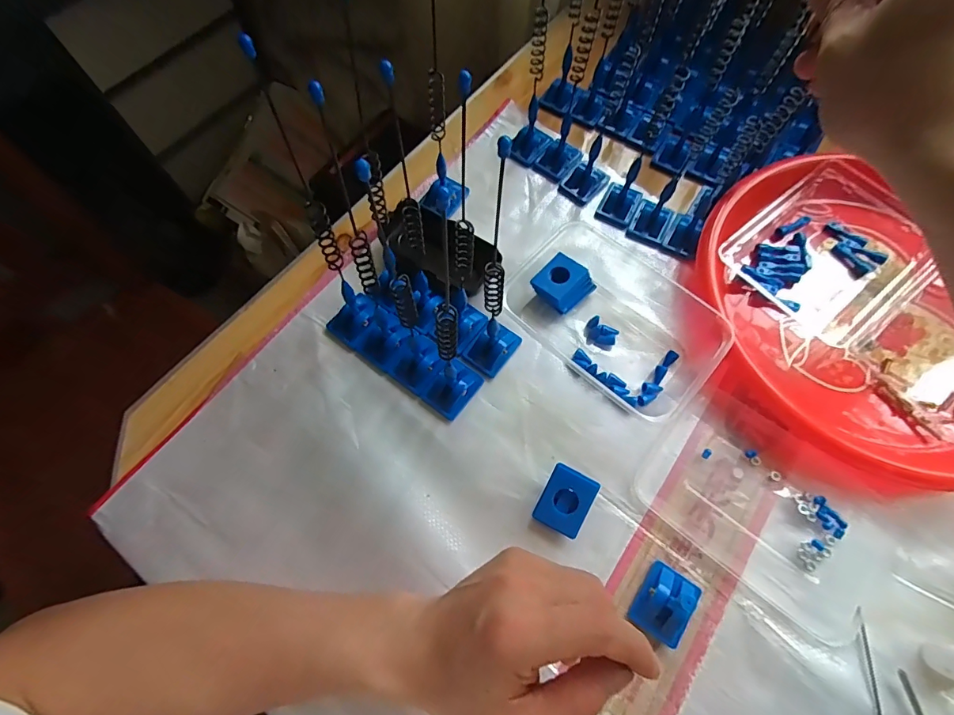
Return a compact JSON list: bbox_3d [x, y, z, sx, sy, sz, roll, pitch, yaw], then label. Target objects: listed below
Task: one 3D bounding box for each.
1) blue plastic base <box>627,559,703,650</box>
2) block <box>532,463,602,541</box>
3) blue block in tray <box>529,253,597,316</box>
[{"bbox_3d":[0.130,0.168,0.308,0.034,0.018,0.045,33,71,12],"label":"blue plastic base"},{"bbox_3d":[0.064,0.105,0.331,0.034,0.019,0.042,26,70,10],"label":"block"},{"bbox_3d":[0.073,-0.061,0.394,0.042,0.024,0.045,41,73,14],"label":"blue block in tray"}]

